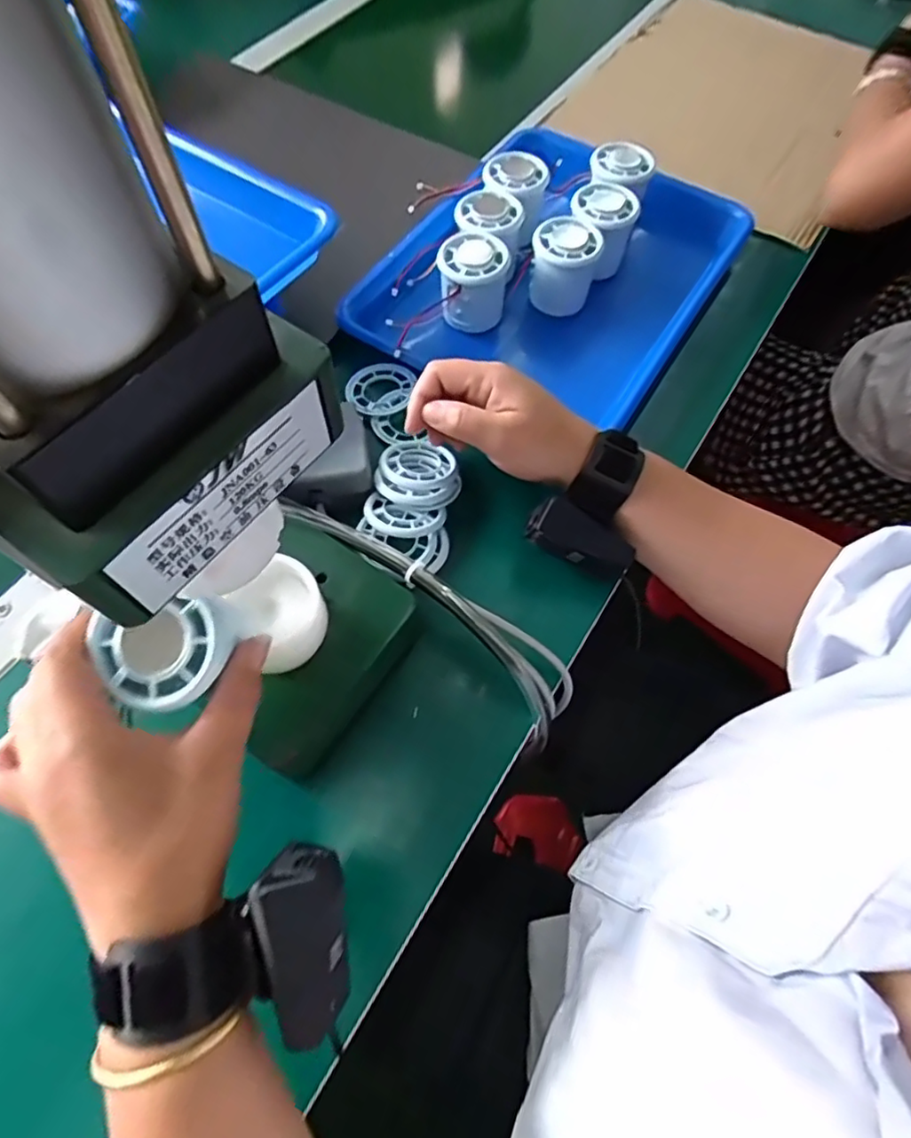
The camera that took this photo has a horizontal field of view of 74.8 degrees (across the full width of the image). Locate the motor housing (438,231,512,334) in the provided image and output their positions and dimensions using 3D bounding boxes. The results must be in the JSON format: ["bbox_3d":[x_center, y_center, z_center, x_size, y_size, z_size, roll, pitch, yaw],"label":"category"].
[{"bbox_3d":[0.015,-0.232,0.486,0.053,0.055,0.053,0,64,0],"label":"motor housing"}]

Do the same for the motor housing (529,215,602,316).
[{"bbox_3d":[0.089,-0.250,0.498,0.056,0.057,0.055,10,64,5],"label":"motor housing"}]

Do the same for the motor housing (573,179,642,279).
[{"bbox_3d":[0.123,-0.287,0.518,0.056,0.062,0.060,-24,66,-11],"label":"motor housing"}]

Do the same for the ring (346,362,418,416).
[{"bbox_3d":[-0.061,-0.141,0.469,0.050,0.007,0.053,0,64,0],"label":"ring"}]

